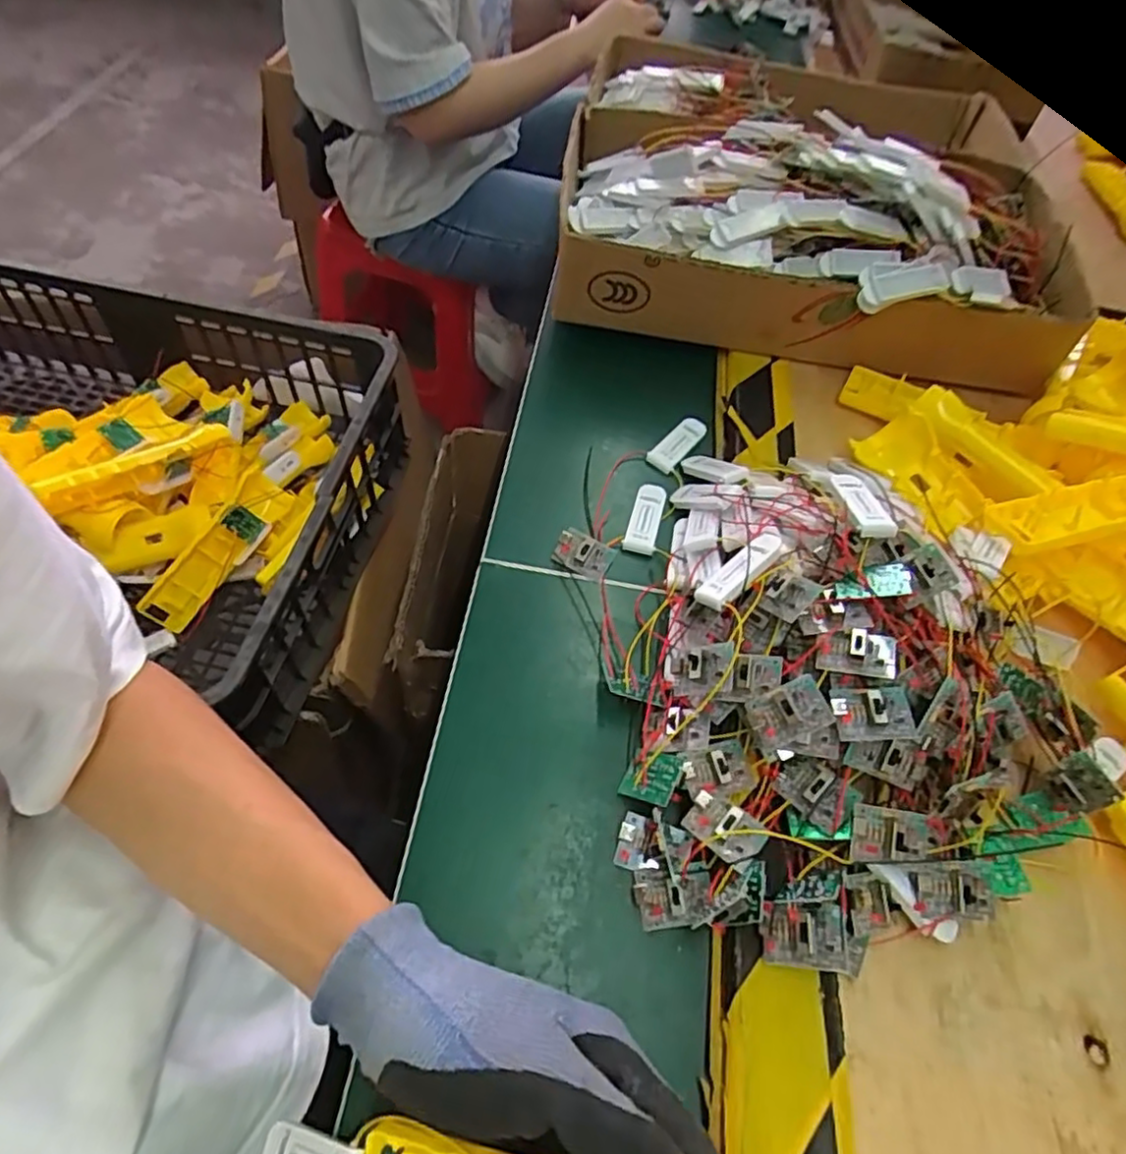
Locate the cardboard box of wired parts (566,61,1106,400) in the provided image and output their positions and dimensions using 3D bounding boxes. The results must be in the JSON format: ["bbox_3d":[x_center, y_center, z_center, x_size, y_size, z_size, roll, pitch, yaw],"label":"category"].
[{"bbox_3d":[0.198,-0.285,0.541,0.397,0.144,0.220,12,56,0],"label":"cardboard box of wired parts"}]

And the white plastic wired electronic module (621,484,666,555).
[{"bbox_3d":[0.056,-0.040,0.451,0.020,0.005,0.056,17,56,4],"label":"white plastic wired electronic module"}]

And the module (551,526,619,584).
[{"bbox_3d":[0.013,-0.015,0.432,0.037,0.013,0.026,20,60,14],"label":"module"}]

